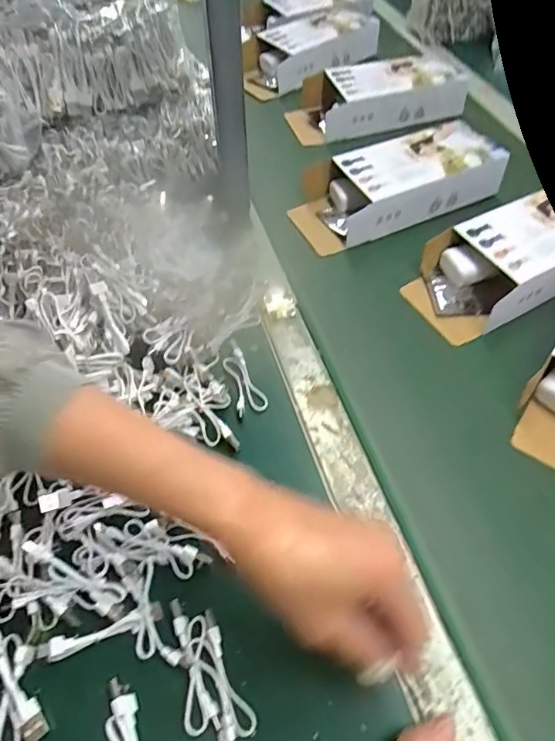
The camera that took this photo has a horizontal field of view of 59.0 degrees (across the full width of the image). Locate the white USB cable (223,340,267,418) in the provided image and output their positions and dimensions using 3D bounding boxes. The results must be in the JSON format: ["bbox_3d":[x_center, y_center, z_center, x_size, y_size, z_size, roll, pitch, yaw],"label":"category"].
[{"bbox_3d":[-0.032,0.004,0.452,0.028,0.011,0.077,-15,55,-10],"label":"white USB cable"}]

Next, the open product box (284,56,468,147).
[{"bbox_3d":[0.142,-0.409,0.727,0.251,0.055,0.106,-14,50,-4],"label":"open product box"}]

